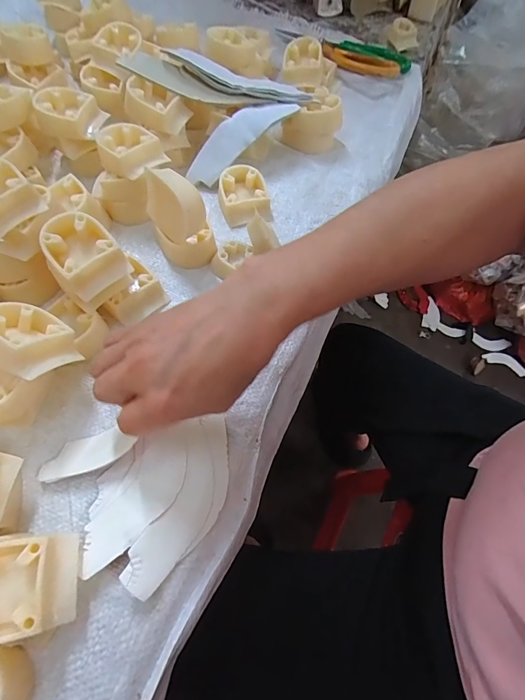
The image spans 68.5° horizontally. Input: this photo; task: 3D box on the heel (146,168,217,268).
[{"bbox_3d":[-0.071,-0.115,0.335,0.047,0.066,0.058,-18,65,-13],"label":"heel"}]

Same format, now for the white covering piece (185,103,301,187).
[{"bbox_3d":[-0.025,-0.220,0.395,0.131,0.011,0.035,-41,98,-1],"label":"white covering piece"}]

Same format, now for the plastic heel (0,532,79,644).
[{"bbox_3d":[-0.133,0.127,0.211,0.057,0.043,0.050,-5,63,-7],"label":"plastic heel"}]

